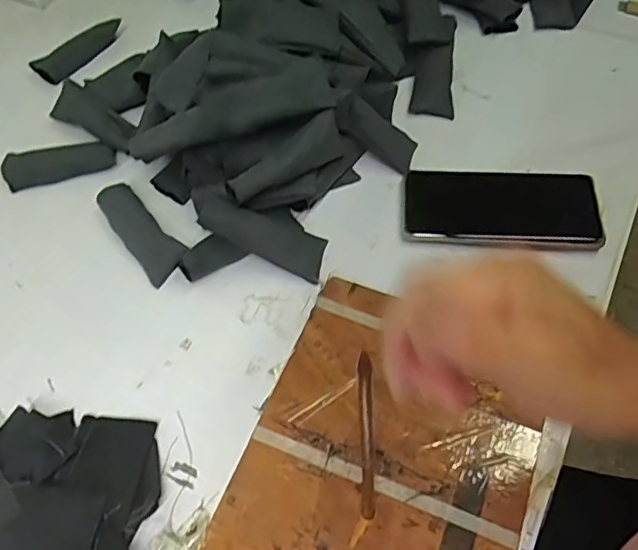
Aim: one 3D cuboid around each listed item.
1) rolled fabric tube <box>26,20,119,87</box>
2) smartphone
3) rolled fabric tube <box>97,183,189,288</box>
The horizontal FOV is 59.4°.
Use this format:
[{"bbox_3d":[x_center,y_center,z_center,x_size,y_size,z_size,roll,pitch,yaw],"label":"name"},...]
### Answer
[{"bbox_3d":[-0.261,-0.246,0.611,0.046,0.016,0.105,27,63,19],"label":"rolled fabric tube"},{"bbox_3d":[0.152,-0.057,0.469,0.157,0.008,0.077,2,58,5],"label":"smartphone"},{"bbox_3d":[-0.150,-0.039,0.468,0.034,0.015,0.107,-36,63,-18],"label":"rolled fabric tube"}]

